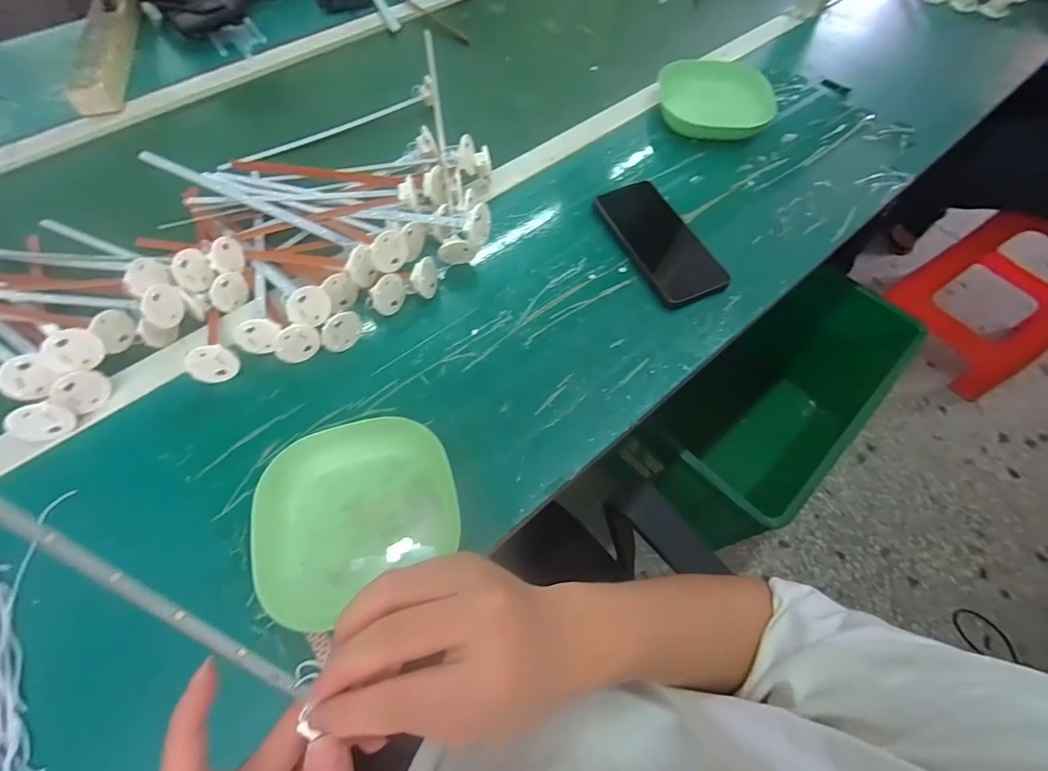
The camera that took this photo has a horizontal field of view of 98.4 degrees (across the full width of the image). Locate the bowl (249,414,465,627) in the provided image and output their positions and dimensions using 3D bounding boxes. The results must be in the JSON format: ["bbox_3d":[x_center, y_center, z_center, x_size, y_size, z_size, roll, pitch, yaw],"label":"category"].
[{"bbox_3d":[-0.123,0.093,0.341,0.139,0.028,0.131,-15,62,-8],"label":"bowl"}]

